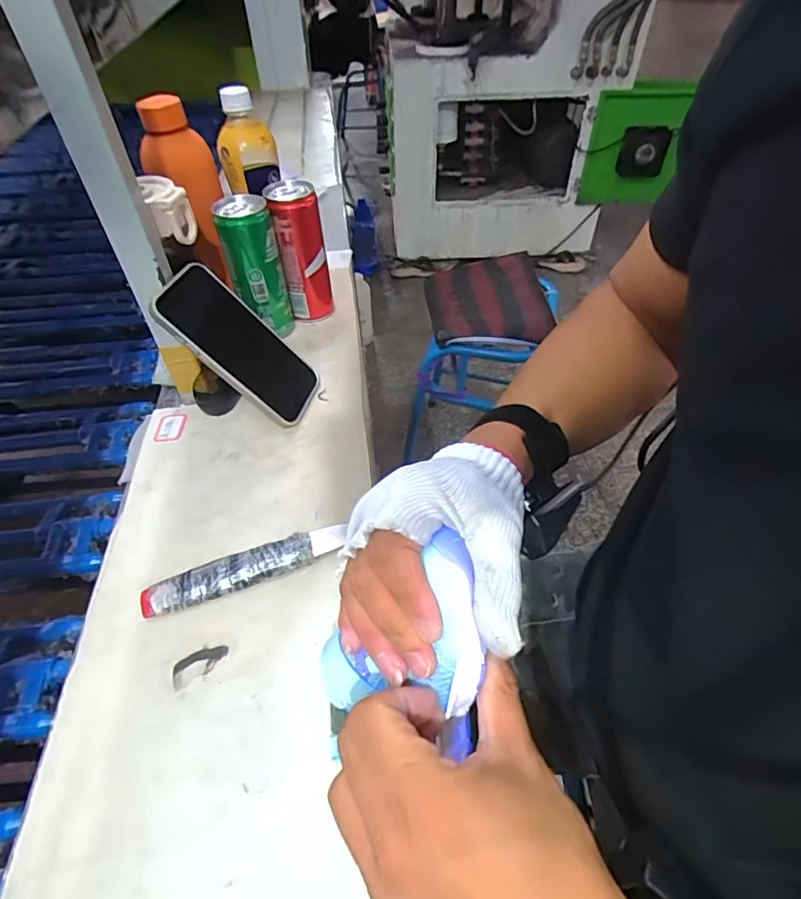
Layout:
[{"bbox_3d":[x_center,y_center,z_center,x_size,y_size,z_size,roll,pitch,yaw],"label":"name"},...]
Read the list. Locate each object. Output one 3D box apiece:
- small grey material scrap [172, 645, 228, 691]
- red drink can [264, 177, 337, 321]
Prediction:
[{"bbox_3d":[-0.139,0.148,0.351,0.038,0.004,0.019,-25,52,-18],"label":"small grey material scrap"},{"bbox_3d":[-0.110,-0.217,0.573,0.052,0.146,0.052,-8,48,-4],"label":"red drink can"}]

